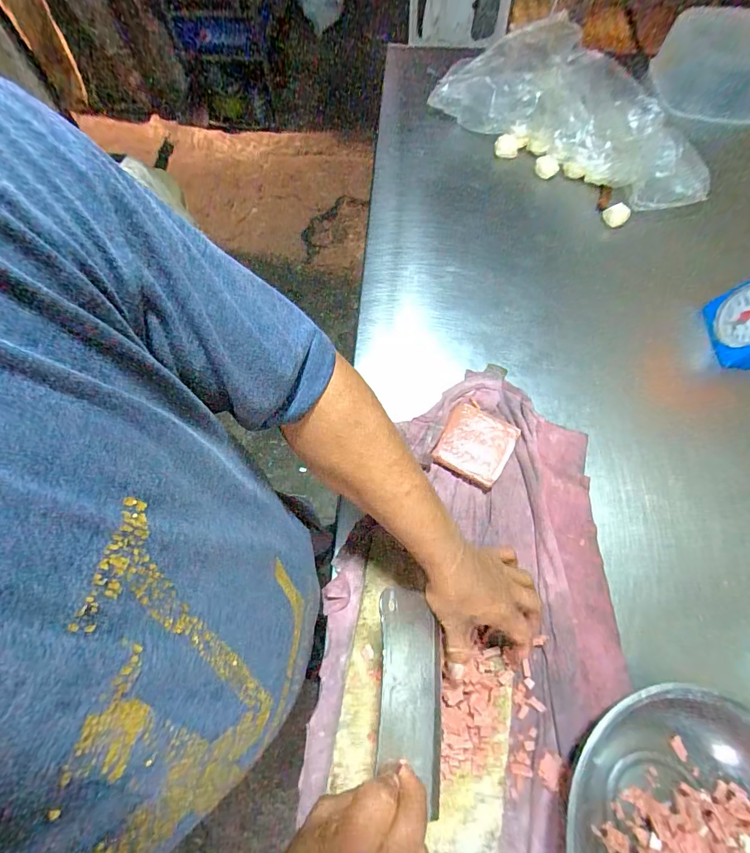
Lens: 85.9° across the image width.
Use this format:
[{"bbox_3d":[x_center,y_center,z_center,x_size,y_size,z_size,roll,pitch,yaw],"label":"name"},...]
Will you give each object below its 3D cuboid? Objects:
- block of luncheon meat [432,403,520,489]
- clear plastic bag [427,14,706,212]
[{"bbox_3d":[0.147,0.026,0.595,0.100,0.026,0.104,29,71,12],"label":"block of luncheon meat"},{"bbox_3d":[0.392,-0.617,0.807,0.571,0.156,0.177,33,72,13],"label":"clear plastic bag"}]

